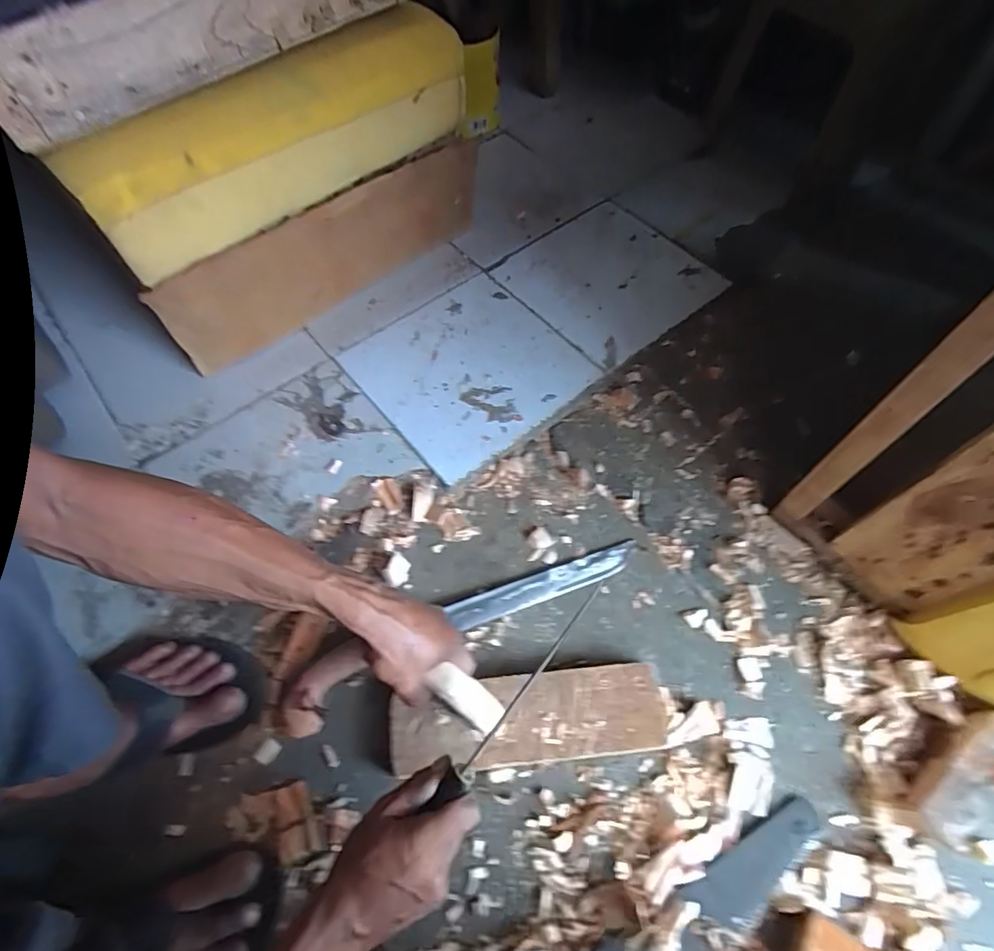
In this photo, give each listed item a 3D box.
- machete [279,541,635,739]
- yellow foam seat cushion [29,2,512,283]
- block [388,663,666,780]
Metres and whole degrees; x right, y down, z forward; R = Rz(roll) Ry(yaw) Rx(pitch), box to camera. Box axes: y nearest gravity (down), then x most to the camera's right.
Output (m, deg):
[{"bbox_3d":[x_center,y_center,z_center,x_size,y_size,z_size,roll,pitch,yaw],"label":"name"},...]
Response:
[{"bbox_3d":[-0.036,0.163,0.603,0.426,0.027,0.068,-25,64,-13],"label":"machete"},{"bbox_3d":[-0.237,-0.426,0.655,0.073,0.147,0.528,40,69,20],"label":"yellow foam seat cushion"},{"bbox_3d":[0.030,0.252,0.544,0.273,0.026,0.084,-5,61,-2],"label":"block"}]

